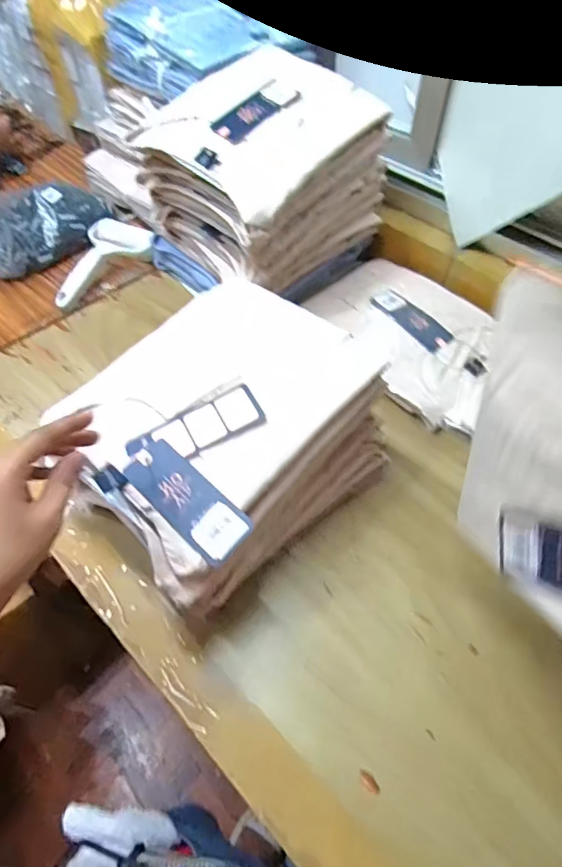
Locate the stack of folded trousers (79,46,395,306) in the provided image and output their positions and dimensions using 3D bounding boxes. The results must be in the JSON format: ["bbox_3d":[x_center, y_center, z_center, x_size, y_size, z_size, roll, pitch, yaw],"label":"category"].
[{"bbox_3d":[-0.028,-0.331,0.674,0.238,0.226,0.255,30,60,20],"label":"stack of folded trousers"}]

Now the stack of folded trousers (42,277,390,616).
[{"bbox_3d":[-0.051,0.001,0.495,0.261,0.136,0.222,-38,62,-24],"label":"stack of folded trousers"}]

